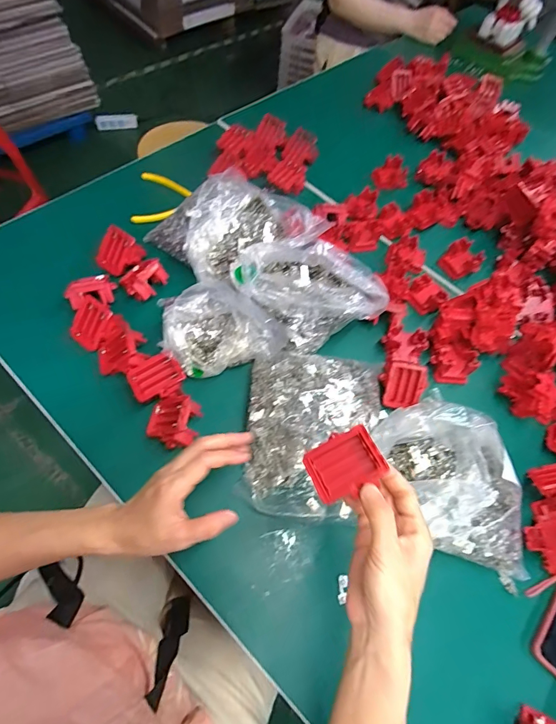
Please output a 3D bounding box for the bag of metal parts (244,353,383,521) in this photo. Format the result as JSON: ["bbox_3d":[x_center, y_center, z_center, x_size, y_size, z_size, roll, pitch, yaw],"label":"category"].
[{"bbox_3d":[0.049,0.086,0.484,0.171,0.037,0.206,5,65,-2],"label":"bag of metal parts"}]

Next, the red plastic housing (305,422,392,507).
[{"bbox_3d":[0.061,0.094,0.346,0.065,0.018,0.050,-32,53,0],"label":"red plastic housing"}]

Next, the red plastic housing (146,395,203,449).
[{"bbox_3d":[-0.131,0.074,0.475,0.066,0.033,0.064,6,61,-4],"label":"red plastic housing"}]

